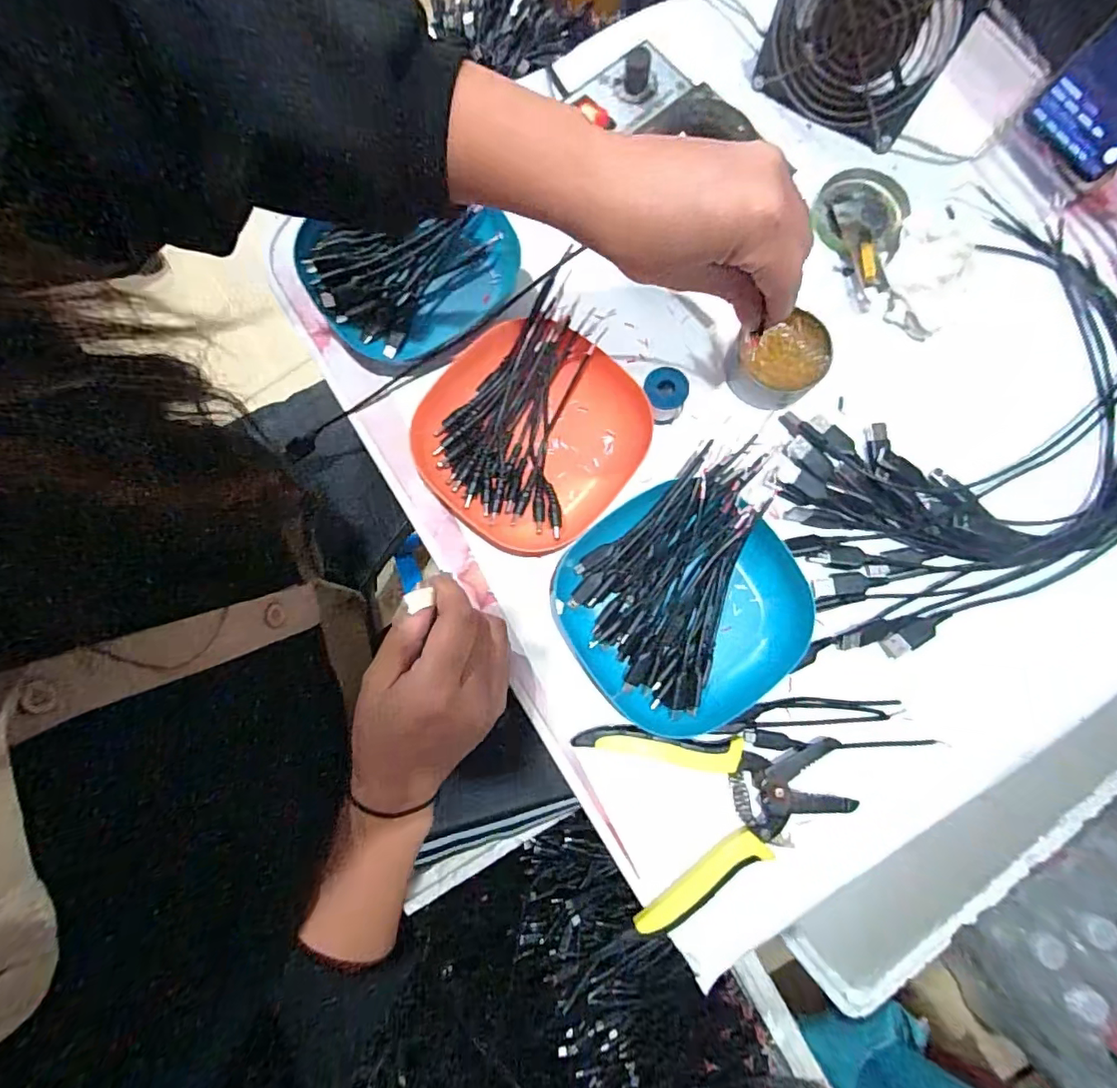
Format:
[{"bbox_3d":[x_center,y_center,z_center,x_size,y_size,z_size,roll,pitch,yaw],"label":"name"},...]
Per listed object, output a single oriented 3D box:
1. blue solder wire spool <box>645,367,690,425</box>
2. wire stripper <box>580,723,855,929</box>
[{"bbox_3d":[0.072,-0.100,0.368,0.028,0.026,0.028,0,81,2],"label":"blue solder wire spool"},{"bbox_3d":[0.100,0.150,0.328,0.146,0.013,0.112,-18,81,0],"label":"wire stripper"}]

